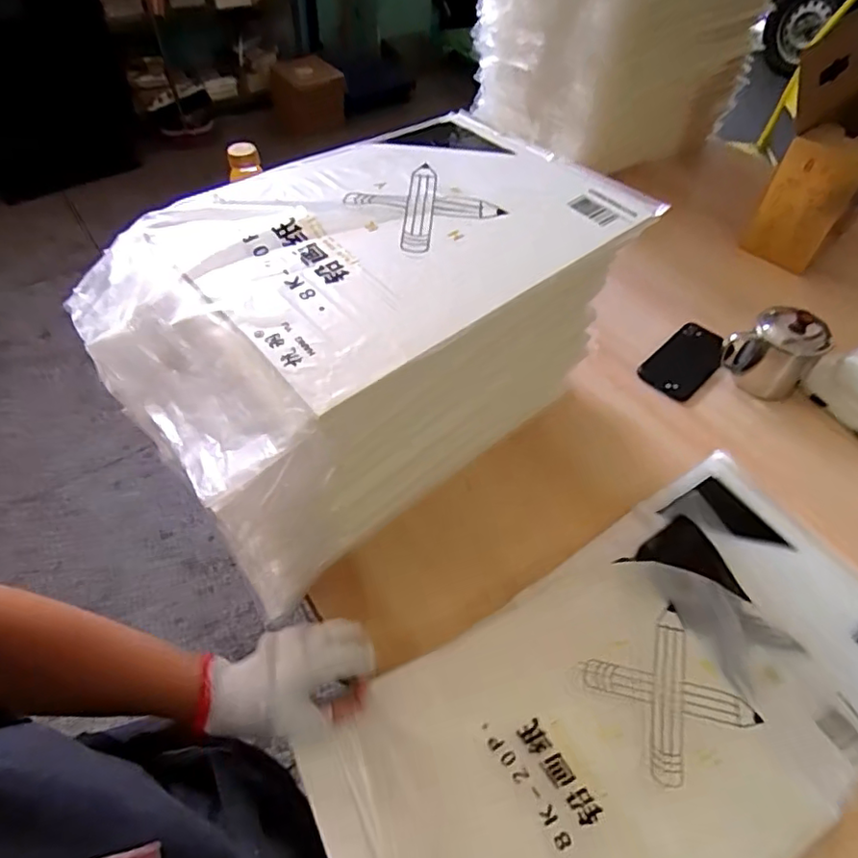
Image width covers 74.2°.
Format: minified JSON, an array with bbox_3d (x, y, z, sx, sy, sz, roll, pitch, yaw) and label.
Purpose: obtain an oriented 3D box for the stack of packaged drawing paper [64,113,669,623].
[{"bbox_3d":[-0.052,-0.087,0.582,0.456,0.273,0.261,-33,60,-24],"label":"stack of packaged drawing paper"}]

